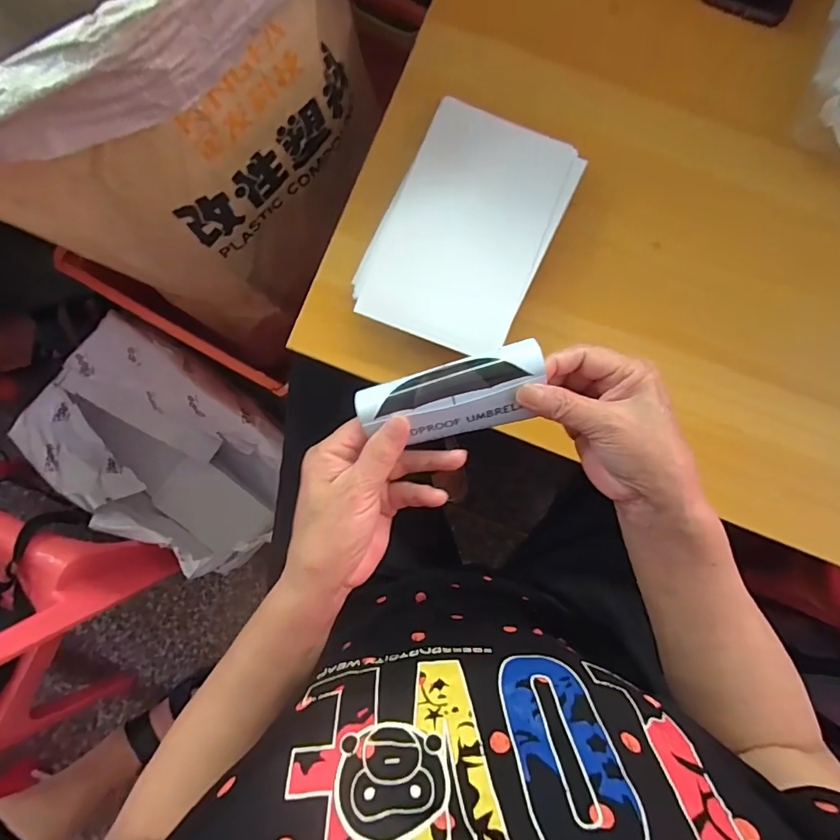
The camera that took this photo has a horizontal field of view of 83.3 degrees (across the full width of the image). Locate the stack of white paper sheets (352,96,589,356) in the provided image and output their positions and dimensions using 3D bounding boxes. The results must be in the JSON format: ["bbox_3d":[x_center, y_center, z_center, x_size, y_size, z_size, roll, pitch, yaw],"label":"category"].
[{"bbox_3d":[0.038,-0.157,0.383,0.131,0.015,0.196,26,86,2],"label":"stack of white paper sheets"}]

